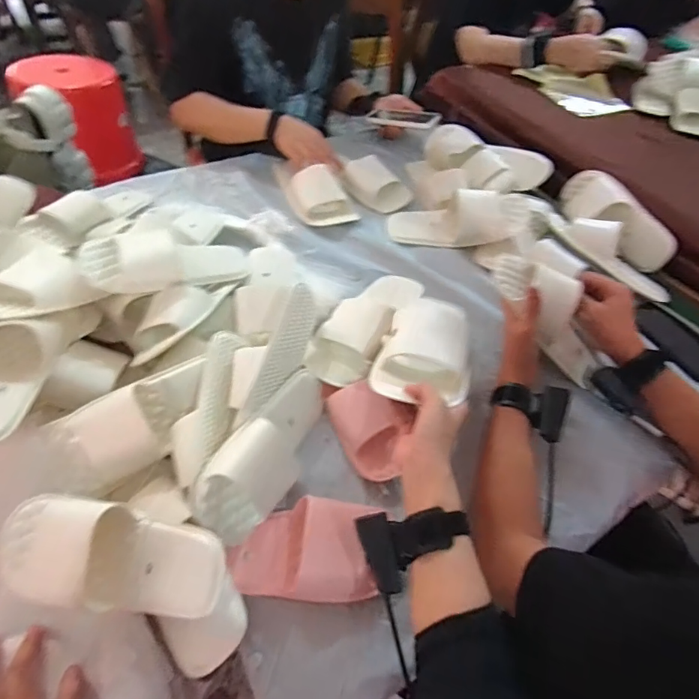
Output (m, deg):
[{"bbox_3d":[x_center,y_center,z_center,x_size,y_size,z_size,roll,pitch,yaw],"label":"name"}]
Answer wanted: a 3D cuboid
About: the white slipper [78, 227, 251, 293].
[{"bbox_3d":[-0.256,-0.135,0.656,0.228,0.076,0.072,-8,49,-39],"label":"white slipper"}]

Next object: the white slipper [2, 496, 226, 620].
[{"bbox_3d":[-0.237,0.211,0.450,0.227,0.087,0.089,13,51,5],"label":"white slipper"}]

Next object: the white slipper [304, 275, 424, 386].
[{"bbox_3d":[0.031,-0.053,0.677,0.109,0.069,0.257,24,53,13],"label":"white slipper"}]

